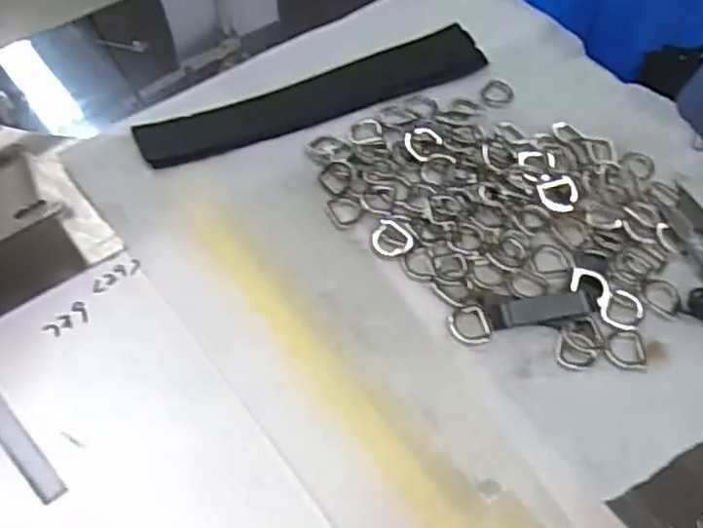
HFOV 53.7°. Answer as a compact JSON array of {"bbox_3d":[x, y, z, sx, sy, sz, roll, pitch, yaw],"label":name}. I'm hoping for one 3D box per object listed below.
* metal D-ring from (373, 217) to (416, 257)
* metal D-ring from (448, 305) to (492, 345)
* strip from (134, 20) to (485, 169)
[{"bbox_3d":[0.019,-0.014,0.342,0.019,0.004,0.022,-23,61,-15],"label":"metal D-ring"},{"bbox_3d":[0.054,0.029,0.319,0.020,0.004,0.020,1,58,-1],"label":"metal D-ring"},{"bbox_3d":[-0.019,-0.098,0.391,0.203,0.010,0.036,-20,60,-14],"label":"strip"}]

